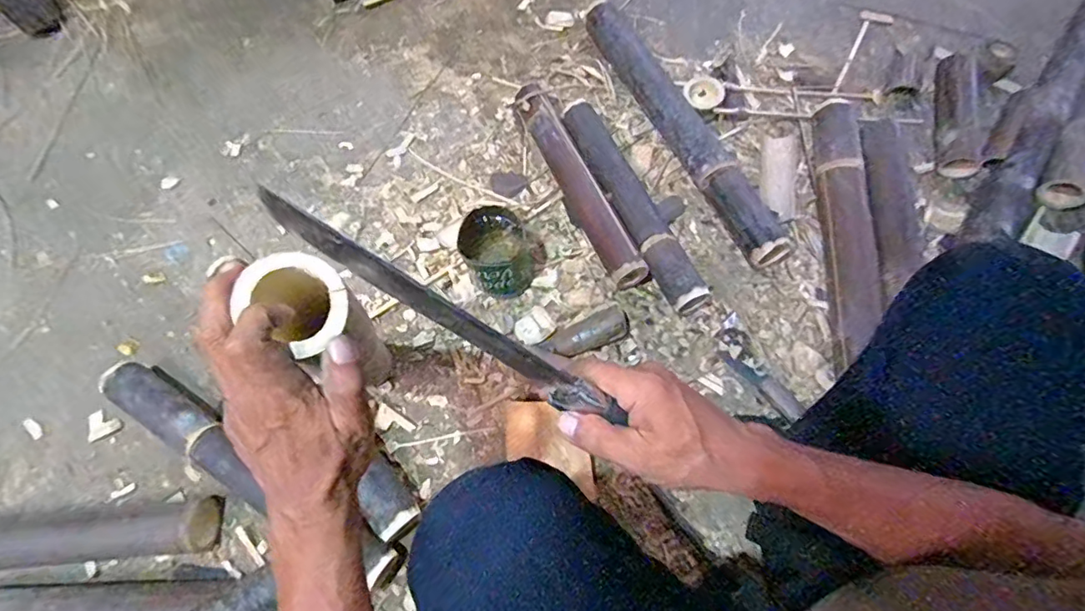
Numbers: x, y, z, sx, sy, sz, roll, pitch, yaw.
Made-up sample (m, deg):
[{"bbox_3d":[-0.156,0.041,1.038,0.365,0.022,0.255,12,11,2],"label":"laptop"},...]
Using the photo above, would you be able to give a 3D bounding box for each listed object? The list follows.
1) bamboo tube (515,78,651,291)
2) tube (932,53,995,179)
[{"bbox_3d":[0.054,-0.212,0.906,0.060,0.066,0.417,-25,72,-9],"label":"bamboo tube"},{"bbox_3d":[0.730,-0.340,0.944,0.075,0.062,0.239,0,88,0],"label":"tube"}]

